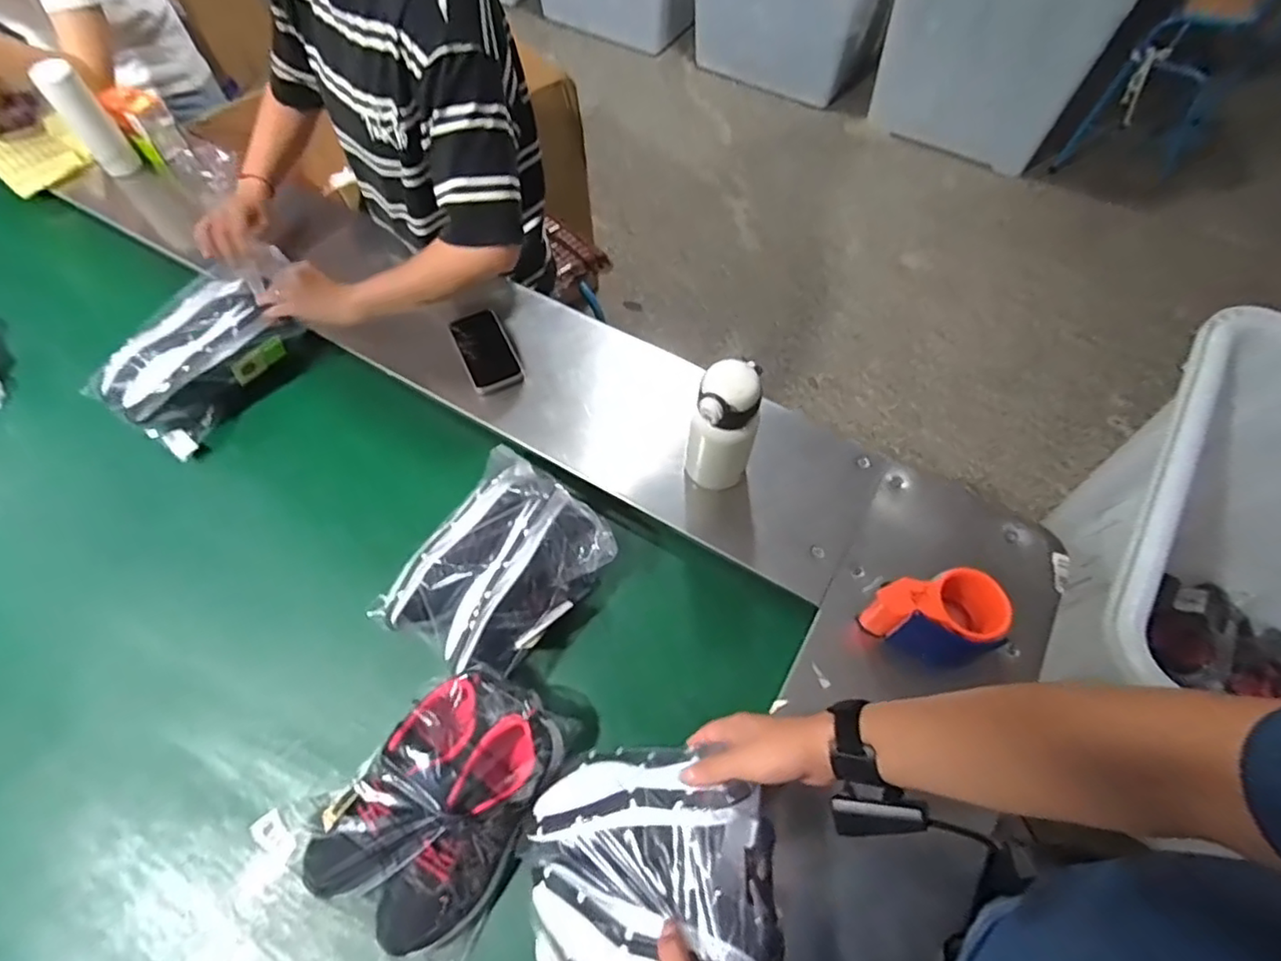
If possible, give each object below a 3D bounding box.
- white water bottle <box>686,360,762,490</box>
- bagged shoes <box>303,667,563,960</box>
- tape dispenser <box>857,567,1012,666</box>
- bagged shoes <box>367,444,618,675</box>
[{"bbox_3d":[0.097,-0.053,0.746,0.073,0.199,0.071,0,62,1],"label":"white water bottle"},{"bbox_3d":[-0.192,0.324,0.626,0.169,0.096,0.244,29,66,15],"label":"bagged shoes"},{"bbox_3d":[0.331,0.159,0.703,0.140,0.083,0.093,-12,63,-6],"label":"tape dispenser"},{"bbox_3d":[-0.177,0.099,0.737,0.200,0.100,0.240,37,68,18],"label":"bagged shoes"}]

